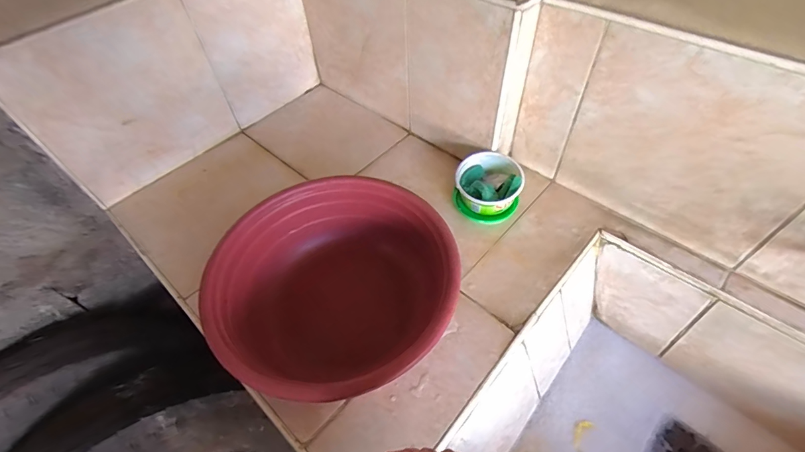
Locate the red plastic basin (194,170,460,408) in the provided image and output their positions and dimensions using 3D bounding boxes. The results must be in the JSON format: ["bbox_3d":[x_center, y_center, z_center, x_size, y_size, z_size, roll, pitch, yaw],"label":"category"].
[{"bbox_3d":[-0.086,0.085,0.543,0.313,0.134,0.296,-2,52,3],"label":"red plastic basin"}]

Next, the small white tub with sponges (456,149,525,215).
[{"bbox_3d":[0.152,-0.075,0.700,0.109,0.061,0.114,-2,52,3],"label":"small white tub with sponges"}]

